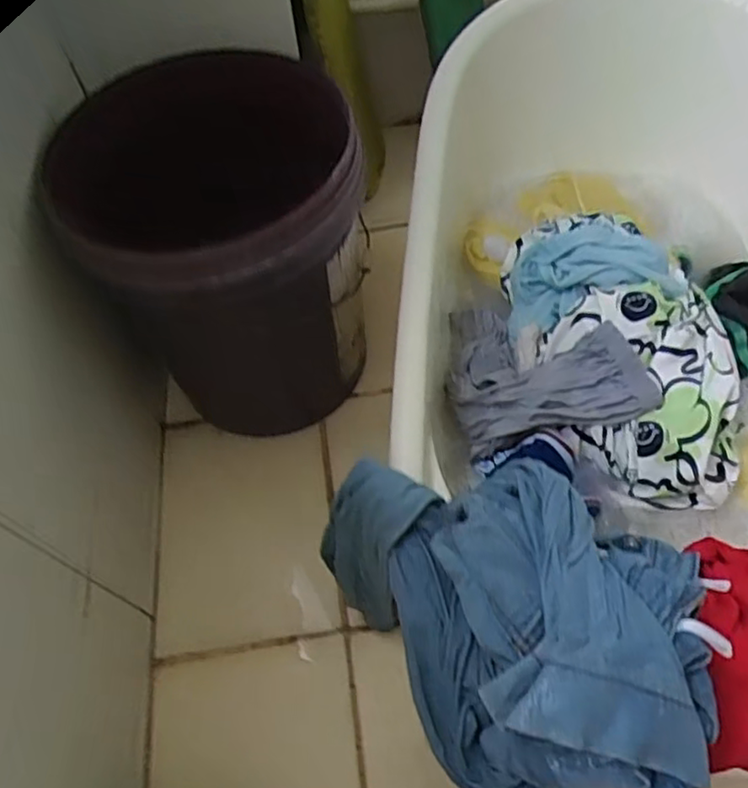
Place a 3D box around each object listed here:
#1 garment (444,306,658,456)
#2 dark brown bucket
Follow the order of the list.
[{"bbox_3d":[0.179,-0.043,0.727,0.187,0.099,0.200,-7,59,0],"label":"garment"},{"bbox_3d":[-0.142,-0.154,0.778,0.273,0.360,0.314,4,60,7],"label":"dark brown bucket"}]

